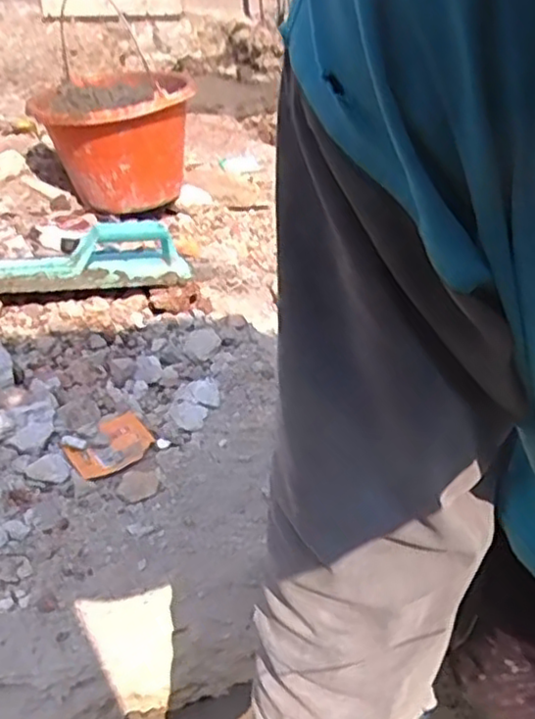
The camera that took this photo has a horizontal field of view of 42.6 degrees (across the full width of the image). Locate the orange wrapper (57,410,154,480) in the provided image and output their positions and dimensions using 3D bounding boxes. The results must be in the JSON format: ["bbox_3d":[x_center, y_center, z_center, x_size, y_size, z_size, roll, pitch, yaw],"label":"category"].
[{"bbox_3d":[-0.159,0.084,0.688,0.085,0.012,0.069,-22,36,-32],"label":"orange wrapper"}]

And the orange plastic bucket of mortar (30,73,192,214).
[{"bbox_3d":[-0.216,-0.315,1.011,0.209,0.177,0.185,1,30,3],"label":"orange plastic bucket of mortar"}]

